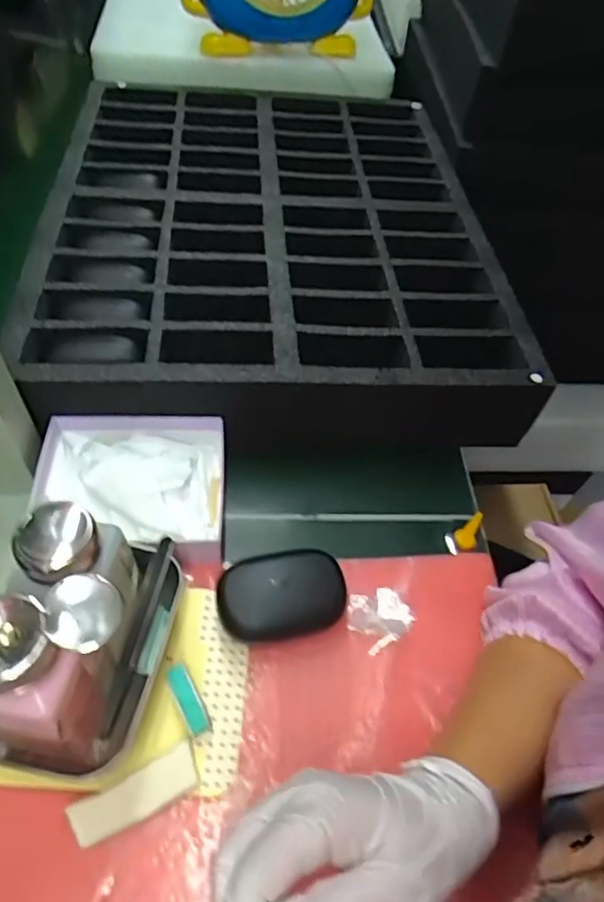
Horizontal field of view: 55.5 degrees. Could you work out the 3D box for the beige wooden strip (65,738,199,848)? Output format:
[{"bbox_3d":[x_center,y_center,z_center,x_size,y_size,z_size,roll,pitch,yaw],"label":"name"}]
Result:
[{"bbox_3d":[-0.092,0.194,0.324,0.068,0.010,0.024,-22,58,-21],"label":"beige wooden strip"}]

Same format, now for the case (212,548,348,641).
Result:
[{"bbox_3d":[-0.014,0.099,0.388,0.085,0.036,0.056,-9,54,-13],"label":"case"}]

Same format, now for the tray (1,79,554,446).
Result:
[{"bbox_3d":[-0.033,-0.231,0.605,0.425,0.064,0.517,-2,53,-7],"label":"tray"}]

